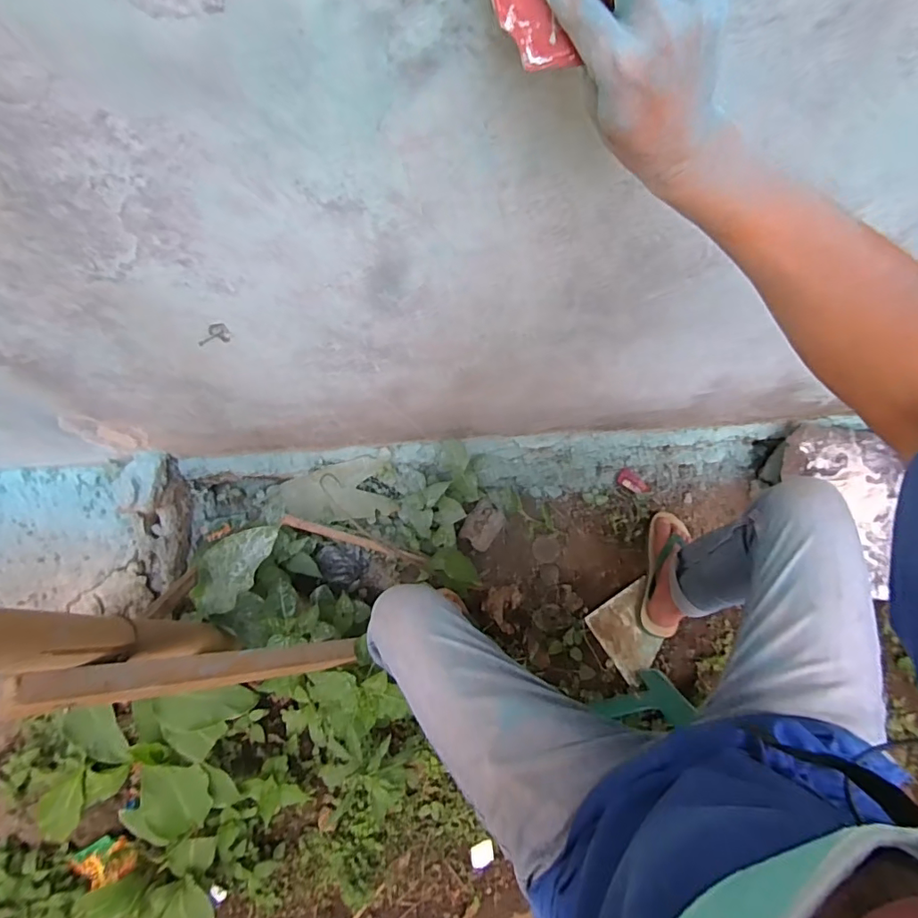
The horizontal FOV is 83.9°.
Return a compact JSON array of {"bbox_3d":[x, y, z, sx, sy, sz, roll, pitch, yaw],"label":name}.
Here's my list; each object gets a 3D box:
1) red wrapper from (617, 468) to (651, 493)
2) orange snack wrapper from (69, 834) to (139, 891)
[{"bbox_3d":[0.405,0.053,1.177,0.076,0.009,0.045,36,76,11],"label":"red wrapper"},{"bbox_3d":[-0.663,0.754,0.953,0.113,0.028,0.073,-27,84,0],"label":"orange snack wrapper"}]

